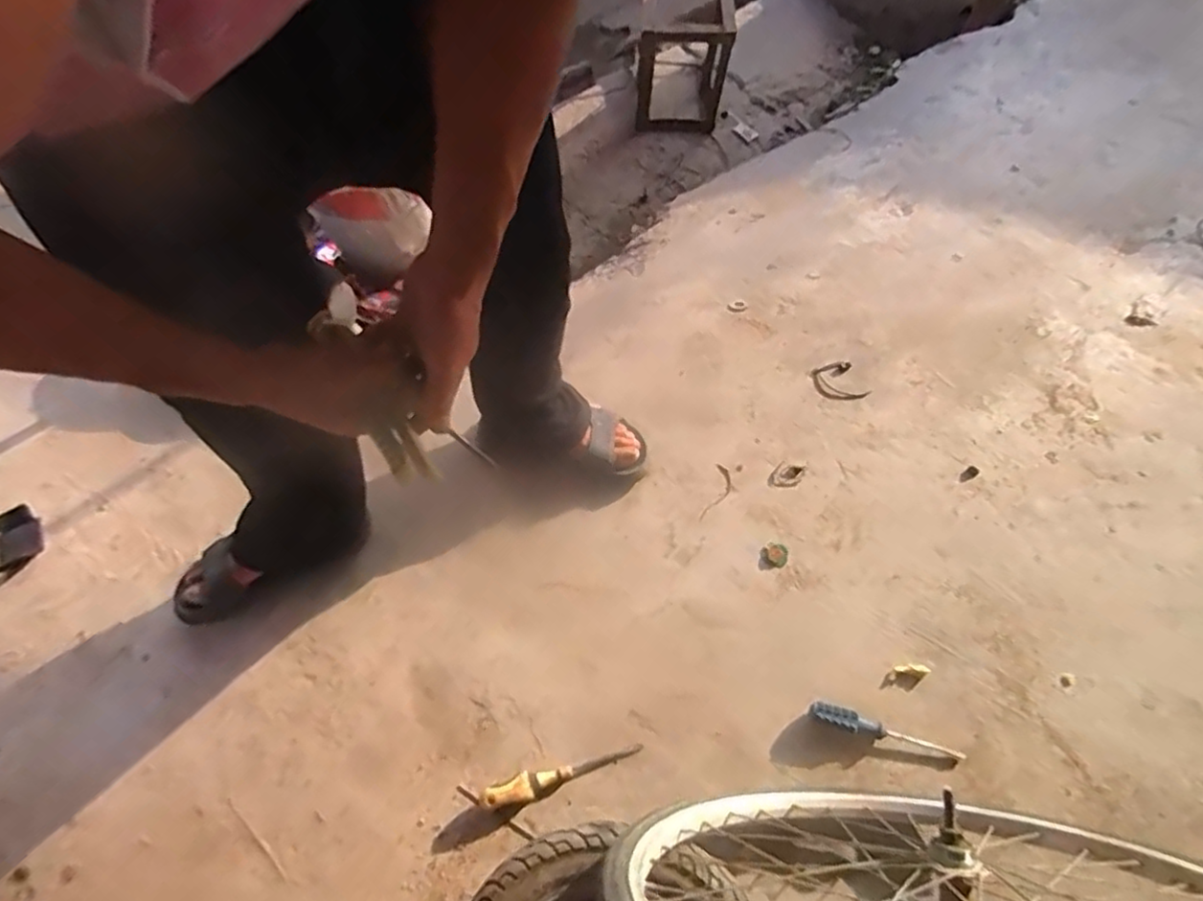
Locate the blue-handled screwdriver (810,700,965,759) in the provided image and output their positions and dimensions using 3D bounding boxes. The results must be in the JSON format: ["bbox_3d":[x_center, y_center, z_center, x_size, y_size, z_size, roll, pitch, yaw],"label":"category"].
[{"bbox_3d":[0.373,0.371,0.879,0.194,0.030,0.028,18,66,10],"label":"blue-handled screwdriver"}]

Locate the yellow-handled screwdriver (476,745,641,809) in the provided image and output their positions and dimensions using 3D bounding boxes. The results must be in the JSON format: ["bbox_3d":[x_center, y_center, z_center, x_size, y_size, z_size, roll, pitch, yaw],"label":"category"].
[{"bbox_3d":[-0.054,0.426,0.873,0.215,0.028,0.032,-13,60,-3],"label":"yellow-handled screwdriver"}]

